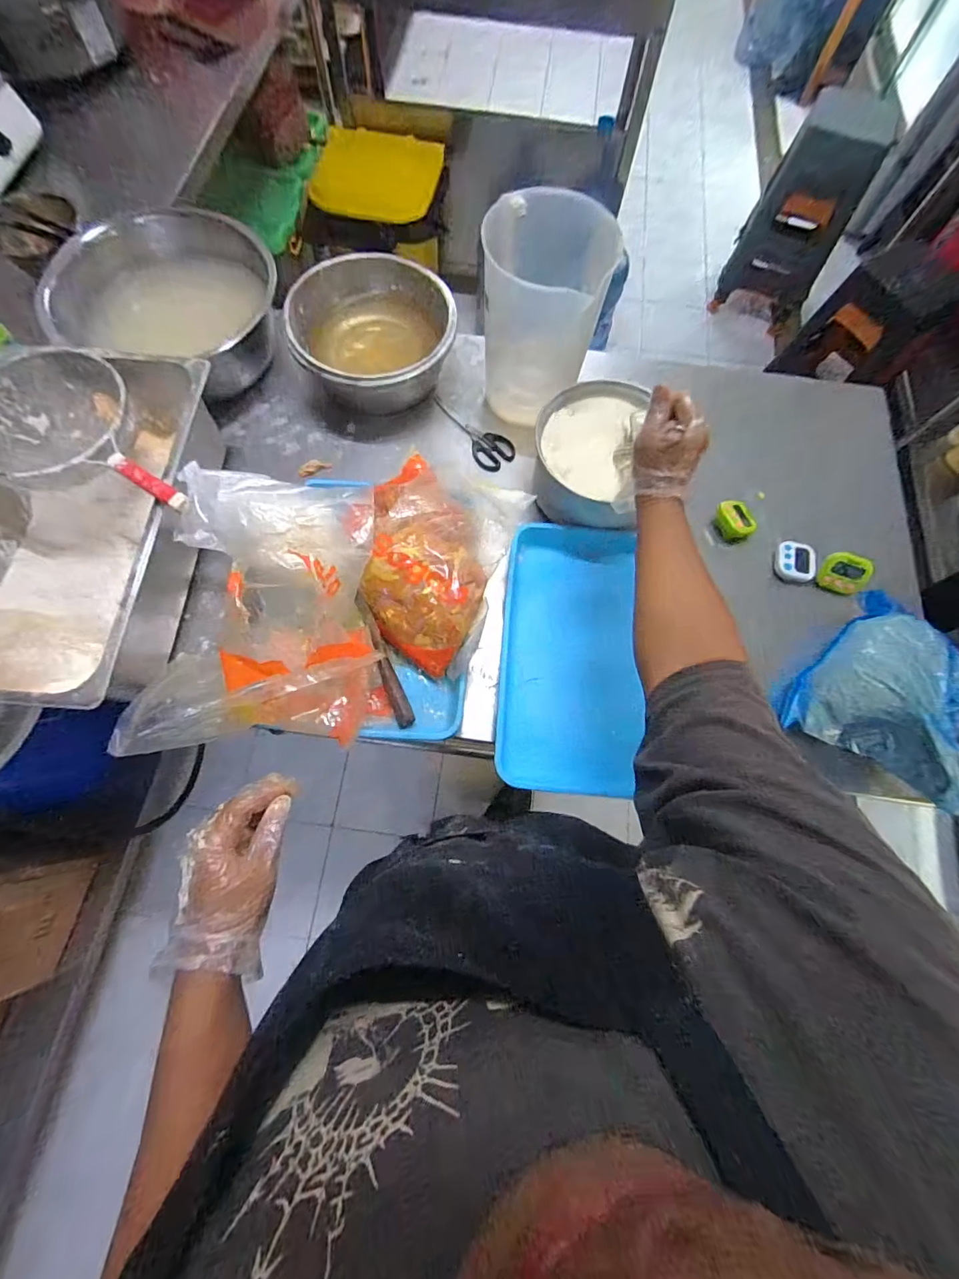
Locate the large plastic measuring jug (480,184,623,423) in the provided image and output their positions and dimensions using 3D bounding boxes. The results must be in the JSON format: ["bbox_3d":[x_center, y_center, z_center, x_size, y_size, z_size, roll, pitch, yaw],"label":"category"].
[{"bbox_3d":[0.090,-0.531,0.762,0.199,0.259,0.163,19,72,4],"label":"large plastic measuring jug"}]

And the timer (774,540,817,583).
[{"bbox_3d":[0.524,-0.132,0.762,0.063,0.017,0.083,15,72,3],"label":"timer"}]

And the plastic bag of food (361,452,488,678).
[{"bbox_3d":[-0.079,-0.121,0.682,0.169,0.096,0.316,3,72,-1],"label":"plastic bag of food"}]

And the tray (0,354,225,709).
[{"bbox_3d":[-0.568,-0.168,0.670,0.329,0.171,0.535,4,72,-1],"label":"tray"}]

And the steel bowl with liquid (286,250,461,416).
[{"bbox_3d":[-0.186,-0.539,0.820,0.267,0.127,0.239,-13,73,-6],"label":"steel bowl with liquid"}]

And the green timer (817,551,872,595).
[{"bbox_3d":[0.590,-0.108,0.742,0.066,0.013,0.067,19,90,46],"label":"green timer"}]

